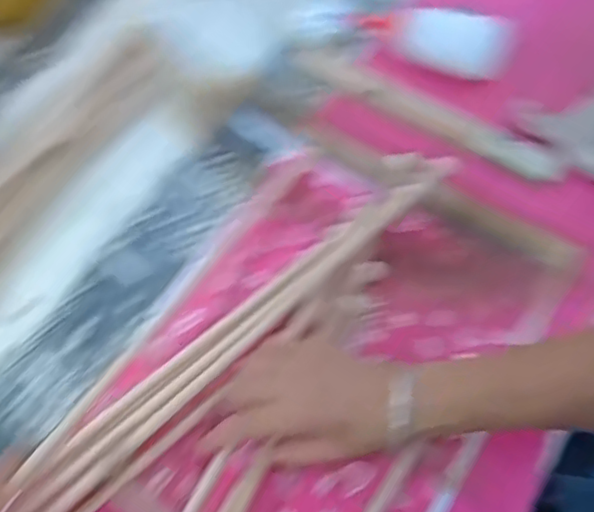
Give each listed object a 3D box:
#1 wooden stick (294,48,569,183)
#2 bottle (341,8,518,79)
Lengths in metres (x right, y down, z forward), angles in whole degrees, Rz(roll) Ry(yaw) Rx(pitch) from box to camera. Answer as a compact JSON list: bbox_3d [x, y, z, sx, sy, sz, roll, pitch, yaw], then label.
[{"bbox_3d":[0.132,-0.151,0.667,0.303,0.015,0.035,30,69,17],"label":"wooden stick"},{"bbox_3d":[0.133,-0.240,0.683,0.182,0.055,0.047,20,66,12],"label":"bottle"}]

